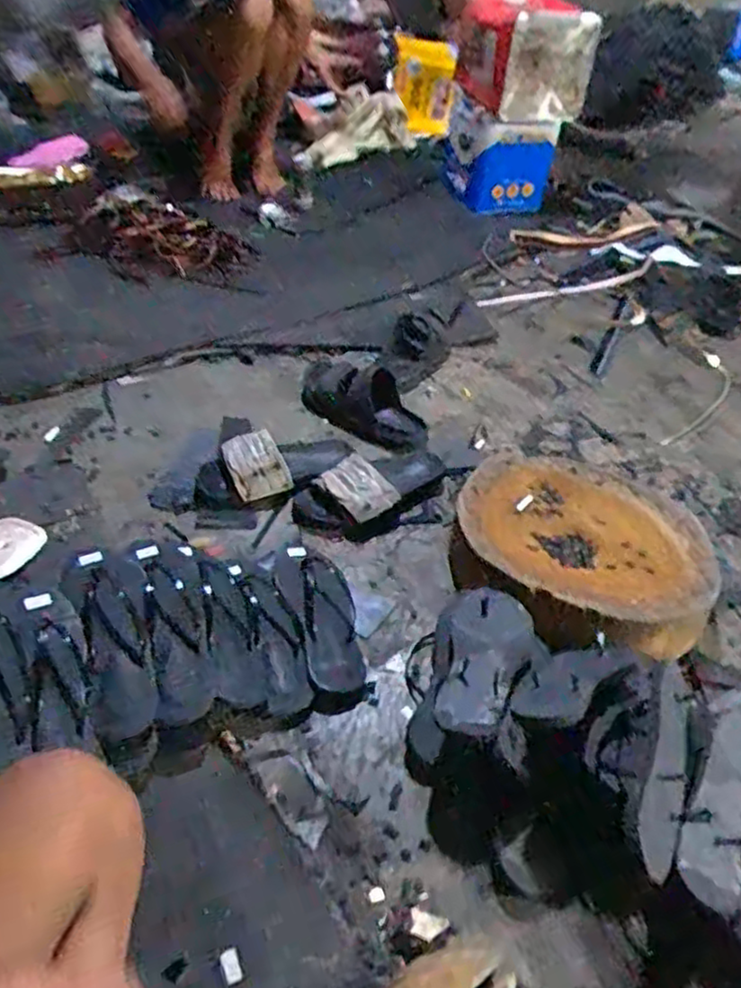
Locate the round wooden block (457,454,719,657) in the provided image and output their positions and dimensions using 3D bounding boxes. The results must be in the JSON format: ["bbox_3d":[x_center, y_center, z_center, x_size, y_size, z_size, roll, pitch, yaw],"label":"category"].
[{"bbox_3d":[0.286,0.077,0.982,0.331,0.100,0.351,3,42,-3],"label":"round wooden block"}]

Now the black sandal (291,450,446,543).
[{"bbox_3d":[0.014,-0.018,1.083,0.275,0.054,0.125,-30,53,-34],"label":"black sandal"}]

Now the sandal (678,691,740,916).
[{"bbox_3d":[0.359,0.288,0.688,0.089,0.037,0.234,29,46,23],"label":"sandal"}]

